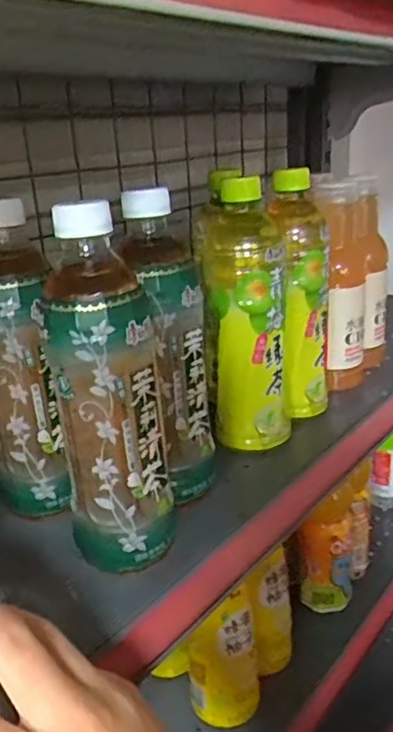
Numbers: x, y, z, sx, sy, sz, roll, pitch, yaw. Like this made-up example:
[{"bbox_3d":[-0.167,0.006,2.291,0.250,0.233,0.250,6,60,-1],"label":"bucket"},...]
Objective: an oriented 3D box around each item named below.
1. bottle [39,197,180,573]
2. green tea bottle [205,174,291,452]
[{"bbox_3d":[-0.049,0.013,0.342,0.060,0.206,0.065,-5,22,-3],"label":"bottle"},{"bbox_3d":[0.043,-0.038,0.467,0.062,0.202,0.058,1,23,12],"label":"green tea bottle"}]

